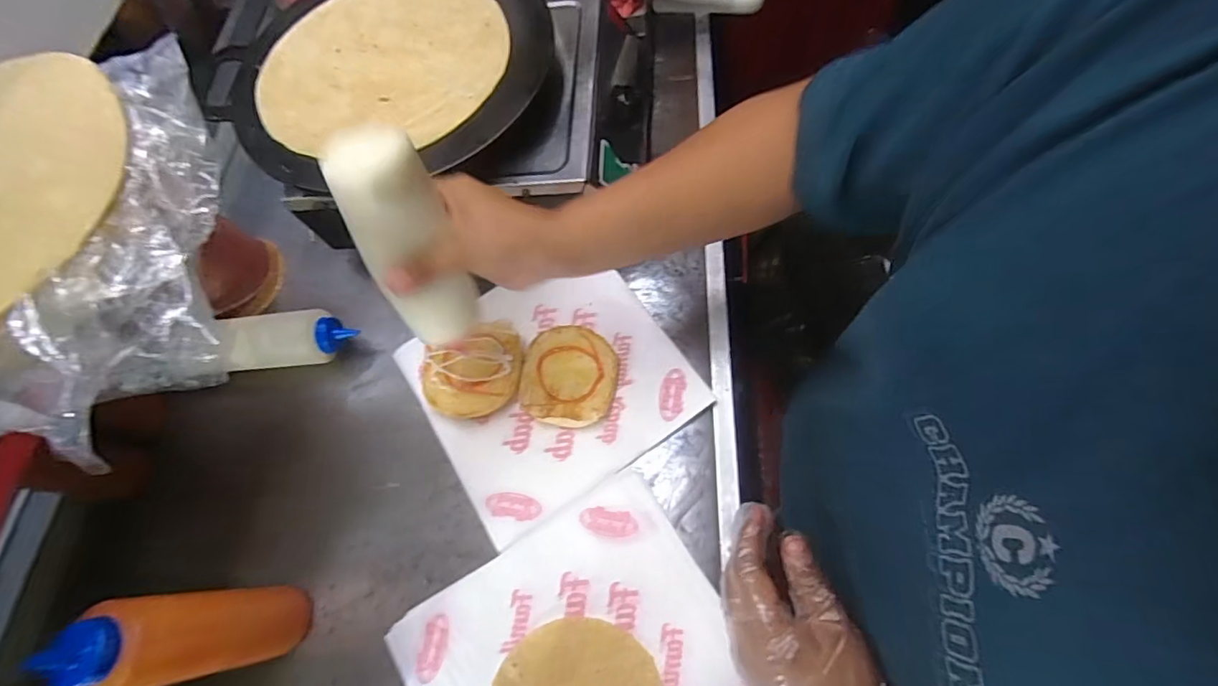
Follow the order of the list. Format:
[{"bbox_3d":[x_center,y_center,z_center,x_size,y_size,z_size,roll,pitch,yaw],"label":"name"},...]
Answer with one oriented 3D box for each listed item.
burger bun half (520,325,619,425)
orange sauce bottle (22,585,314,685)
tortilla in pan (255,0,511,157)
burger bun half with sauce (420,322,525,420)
[{"bbox_3d":[-0.041,0.033,0.549,0.096,0.015,0.102,-1,68,3],"label":"burger bun half"},{"bbox_3d":[-0.313,0.224,0.418,0.051,0.193,0.066,-11,65,4],"label":"orange sauce bottle"},{"bbox_3d":[-0.234,-0.299,0.566,0.253,0.016,0.236,-2,69,6],"label":"tortilla in pan"},{"bbox_3d":[-0.140,0.030,0.555,0.103,0.032,0.094,-3,63,7],"label":"burger bun half with sauce"}]

